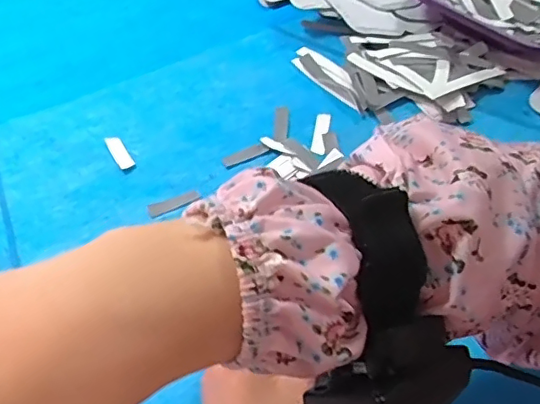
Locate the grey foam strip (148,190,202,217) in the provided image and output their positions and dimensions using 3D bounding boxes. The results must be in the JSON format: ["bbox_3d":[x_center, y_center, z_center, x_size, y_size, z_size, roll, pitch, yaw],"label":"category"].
[{"bbox_3d":[-0.084,0.002,0.498,0.046,0.005,0.014,-20,56,-12],"label":"grey foam strip"}]

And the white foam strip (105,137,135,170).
[{"bbox_3d":[-0.142,-0.048,0.533,0.014,0.004,0.047,-26,58,-16],"label":"white foam strip"}]

